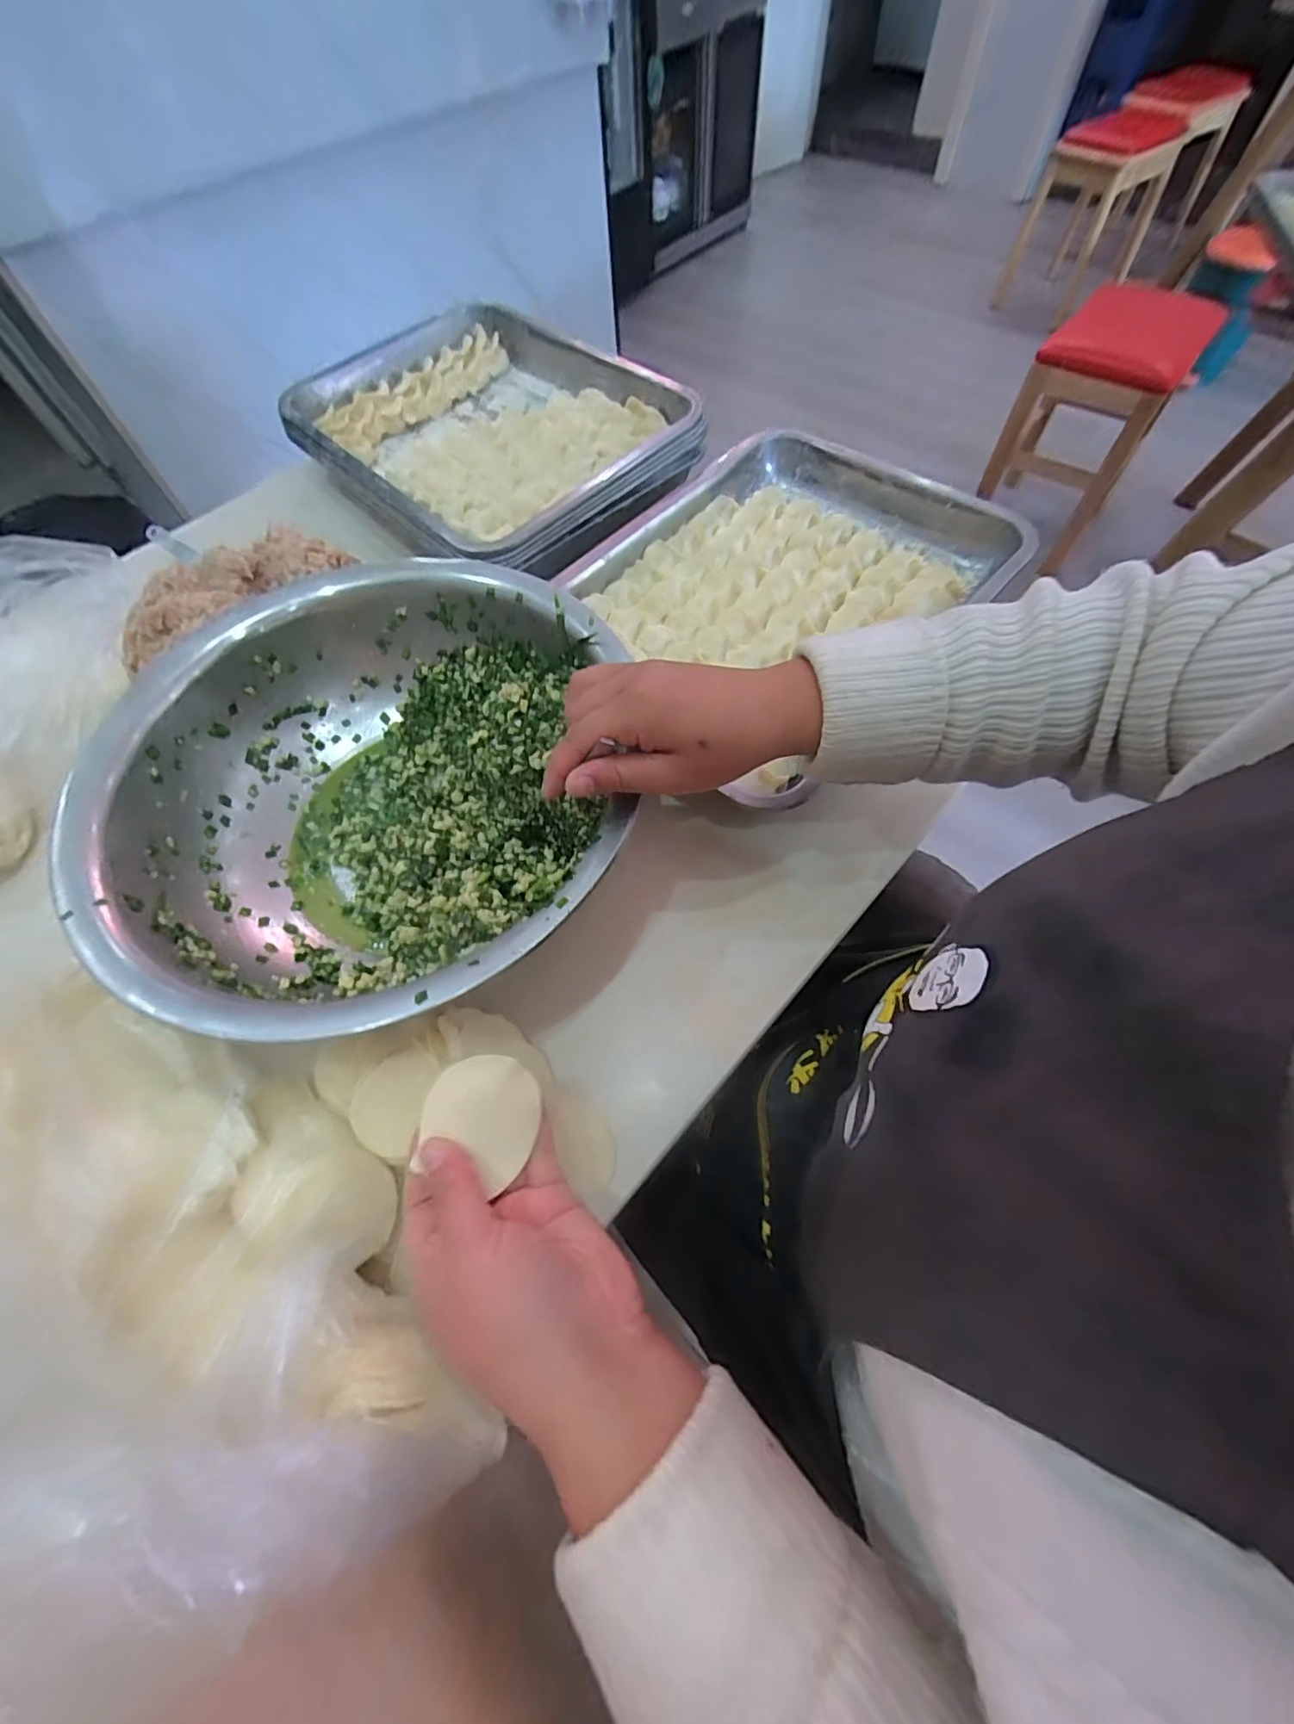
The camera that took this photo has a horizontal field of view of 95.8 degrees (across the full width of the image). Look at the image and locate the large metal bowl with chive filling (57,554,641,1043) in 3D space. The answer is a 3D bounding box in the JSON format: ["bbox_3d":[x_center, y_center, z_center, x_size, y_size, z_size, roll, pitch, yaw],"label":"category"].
[{"bbox_3d":[-0.173,-0.052,0.395,0.304,0.121,0.326,-1,62,2],"label":"large metal bowl with chive filling"}]

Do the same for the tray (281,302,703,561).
[{"bbox_3d":[-0.169,-0.452,0.599,0.287,0.068,0.392,-42,68,-18],"label":"tray"}]

